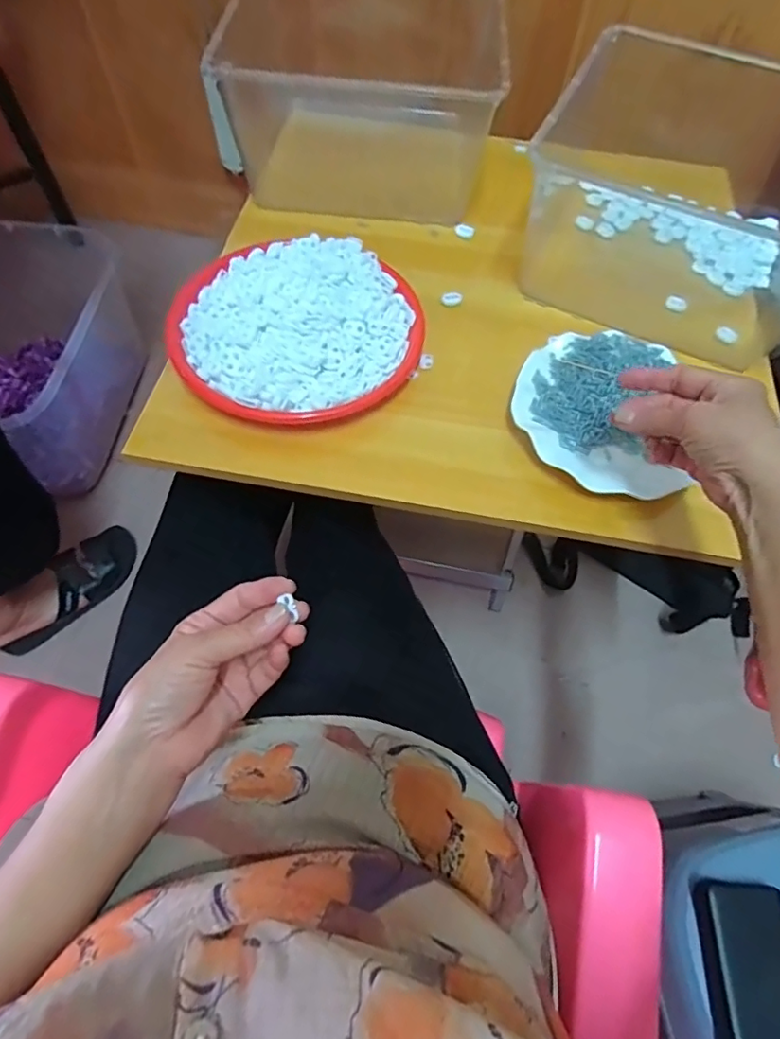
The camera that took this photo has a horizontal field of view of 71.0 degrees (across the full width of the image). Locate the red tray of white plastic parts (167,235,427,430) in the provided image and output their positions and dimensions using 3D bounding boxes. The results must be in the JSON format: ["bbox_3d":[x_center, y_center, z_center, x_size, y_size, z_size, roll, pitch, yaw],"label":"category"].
[{"bbox_3d":[-0.090,-0.188,0.532,0.234,0.045,0.221,-26,66,-14],"label":"red tray of white plastic parts"}]

